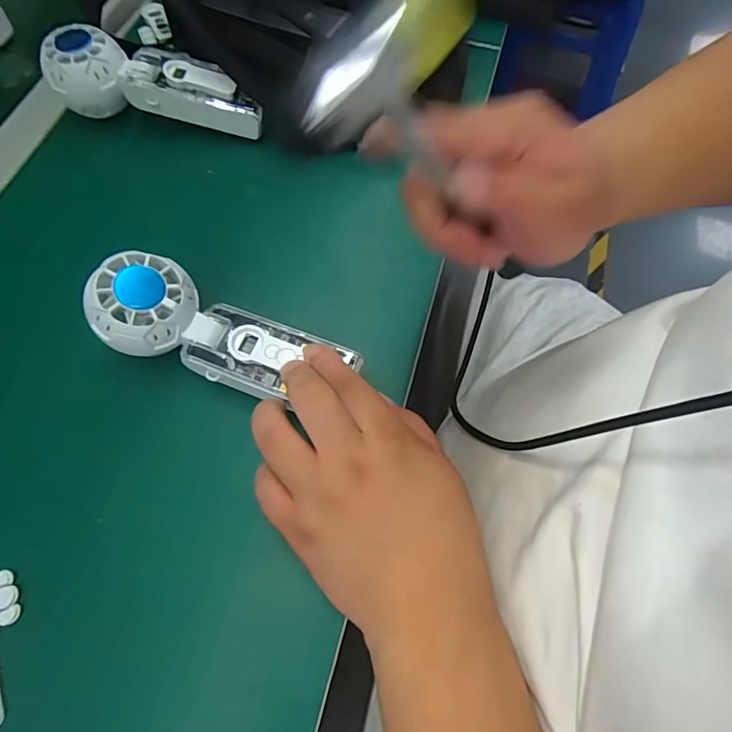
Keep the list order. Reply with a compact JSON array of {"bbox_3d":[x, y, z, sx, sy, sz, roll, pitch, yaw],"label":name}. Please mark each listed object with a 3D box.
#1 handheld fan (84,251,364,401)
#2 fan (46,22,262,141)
[{"bbox_3d":[-0.086,-0.019,0.303,0.158,0.029,0.057,20,69,-7],"label":"handheld fan"},{"bbox_3d":[-0.165,-0.230,0.393,0.166,0.047,0.054,7,65,2],"label":"fan"}]

